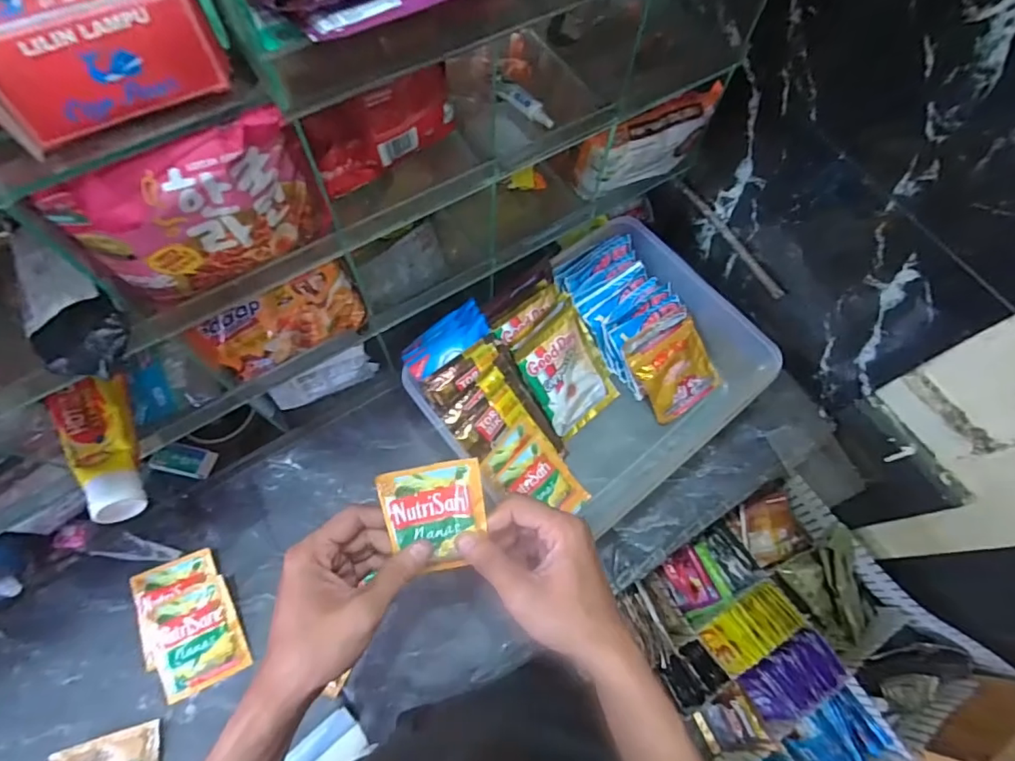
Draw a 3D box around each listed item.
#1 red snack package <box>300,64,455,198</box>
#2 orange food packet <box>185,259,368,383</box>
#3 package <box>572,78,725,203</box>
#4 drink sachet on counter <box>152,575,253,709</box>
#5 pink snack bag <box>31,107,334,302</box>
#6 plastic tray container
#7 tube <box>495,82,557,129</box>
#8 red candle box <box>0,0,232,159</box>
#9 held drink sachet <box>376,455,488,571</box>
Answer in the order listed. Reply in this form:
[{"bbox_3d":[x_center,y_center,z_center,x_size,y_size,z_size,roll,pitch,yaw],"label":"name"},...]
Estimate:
[{"bbox_3d":[-0.085,-0.181,0.373,0.111,0.057,0.021,-33,73,-15],"label":"red snack package"},{"bbox_3d":[-0.186,-0.046,0.432,0.130,0.071,0.028,-26,72,-13],"label":"orange food packet"},{"bbox_3d":[0.143,-0.239,0.523,0.139,0.085,0.037,-22,71,-12],"label":"package"},{"bbox_3d":[-0.288,0.237,0.483,0.075,0.006,0.091,-24,76,-10],"label":"drink sachet on counter"},{"bbox_3d":[-0.172,-0.094,0.302,0.128,0.098,0.026,-30,72,-14],"label":"pink snack bag"},{"bbox_3d":[0.096,-0.006,0.556,0.330,0.111,0.247,-37,74,-16],"label":"plastic tray container"},{"bbox_3d":[0.016,-0.227,0.427,0.059,0.008,0.014,41,71,13],"label":"tube"},{"bbox_3d":[-0.208,-0.190,0.245,0.089,0.038,0.157,-28,72,-14],"label":"red candle box"},{"bbox_3d":[-0.052,0.102,0.385,0.071,0.006,0.079,-10,99,-3],"label":"held drink sachet"}]

